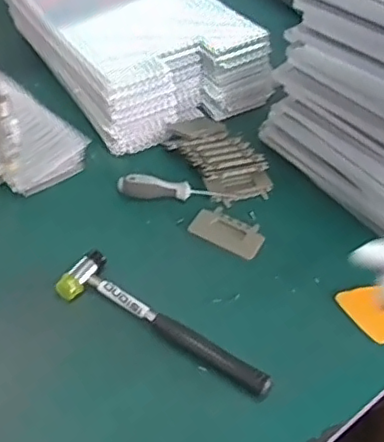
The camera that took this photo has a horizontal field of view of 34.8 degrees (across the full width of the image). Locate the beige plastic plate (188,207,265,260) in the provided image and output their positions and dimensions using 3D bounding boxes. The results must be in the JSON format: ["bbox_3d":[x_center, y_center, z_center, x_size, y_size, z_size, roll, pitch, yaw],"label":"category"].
[{"bbox_3d":[0.045,0.013,0.749,0.090,0.004,0.060,26,44,23],"label":"beige plastic plate"}]

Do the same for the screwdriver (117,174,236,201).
[{"bbox_3d":[-0.020,-0.039,0.775,0.144,0.027,0.022,3,48,-3],"label":"screwdriver"}]

